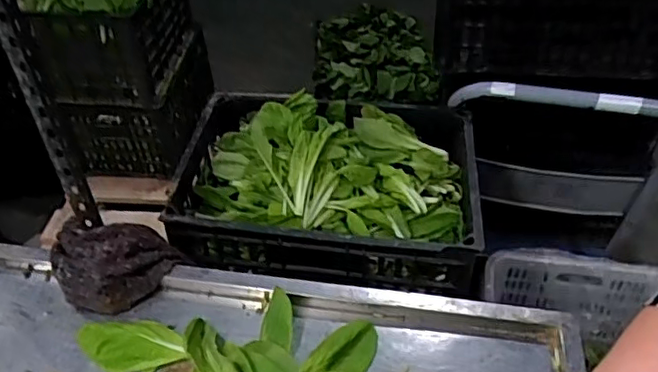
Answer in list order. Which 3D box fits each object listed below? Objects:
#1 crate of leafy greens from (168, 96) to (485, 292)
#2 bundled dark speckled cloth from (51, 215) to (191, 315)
[{"bbox_3d":[0.001,-0.019,0.981,0.462,0.197,0.313,4,44,9],"label":"crate of leafy greens"},{"bbox_3d":[-0.238,0.085,0.651,0.131,0.054,0.085,-2,44,2],"label":"bundled dark speckled cloth"}]

